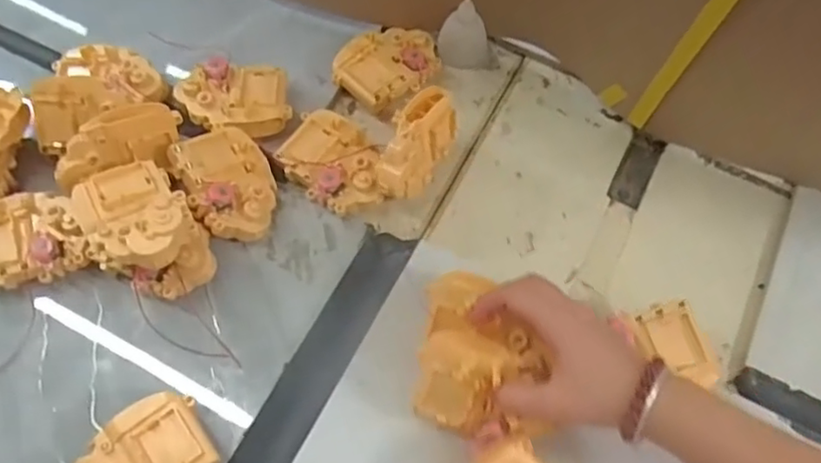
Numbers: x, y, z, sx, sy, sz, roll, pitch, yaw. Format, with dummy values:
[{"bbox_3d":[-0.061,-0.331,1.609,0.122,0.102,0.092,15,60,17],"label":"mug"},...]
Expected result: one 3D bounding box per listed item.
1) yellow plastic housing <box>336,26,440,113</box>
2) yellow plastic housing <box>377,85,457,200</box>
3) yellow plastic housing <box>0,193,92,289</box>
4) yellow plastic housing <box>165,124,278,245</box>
[{"bbox_3d":[-0.021,-0.154,0.606,0.096,0.033,0.071,-30,68,-15],"label":"yellow plastic housing"},{"bbox_3d":[0.005,-0.070,0.545,0.039,0.062,0.100,24,66,10],"label":"yellow plastic housing"},{"bbox_3d":[-0.307,0.007,0.515,0.089,0.036,0.076,-16,65,-9],"label":"yellow plastic housing"},{"bbox_3d":[-0.153,-0.038,0.534,0.073,0.033,0.099,-29,75,-35],"label":"yellow plastic housing"}]

